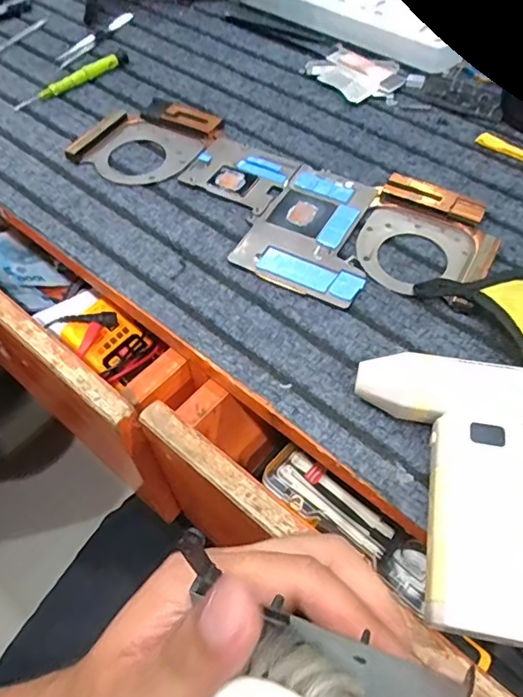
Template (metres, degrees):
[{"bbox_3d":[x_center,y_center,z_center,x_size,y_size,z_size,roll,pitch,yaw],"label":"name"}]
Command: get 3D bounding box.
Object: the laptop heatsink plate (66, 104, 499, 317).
[{"bbox_3d":[0.002,-0.119,0.419,0.340,0.012,0.133,27,61,19],"label":"laptop heatsink plate"}]

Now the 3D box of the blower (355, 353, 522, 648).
[{"bbox_3d":[0.093,0.068,0.277,0.100,0.035,0.136,15,58,12],"label":"blower"}]

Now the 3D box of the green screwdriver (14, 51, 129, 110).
[{"bbox_3d":[-0.184,-0.265,0.524,0.125,0.015,0.016,-38,63,-21],"label":"green screwdriver"}]

